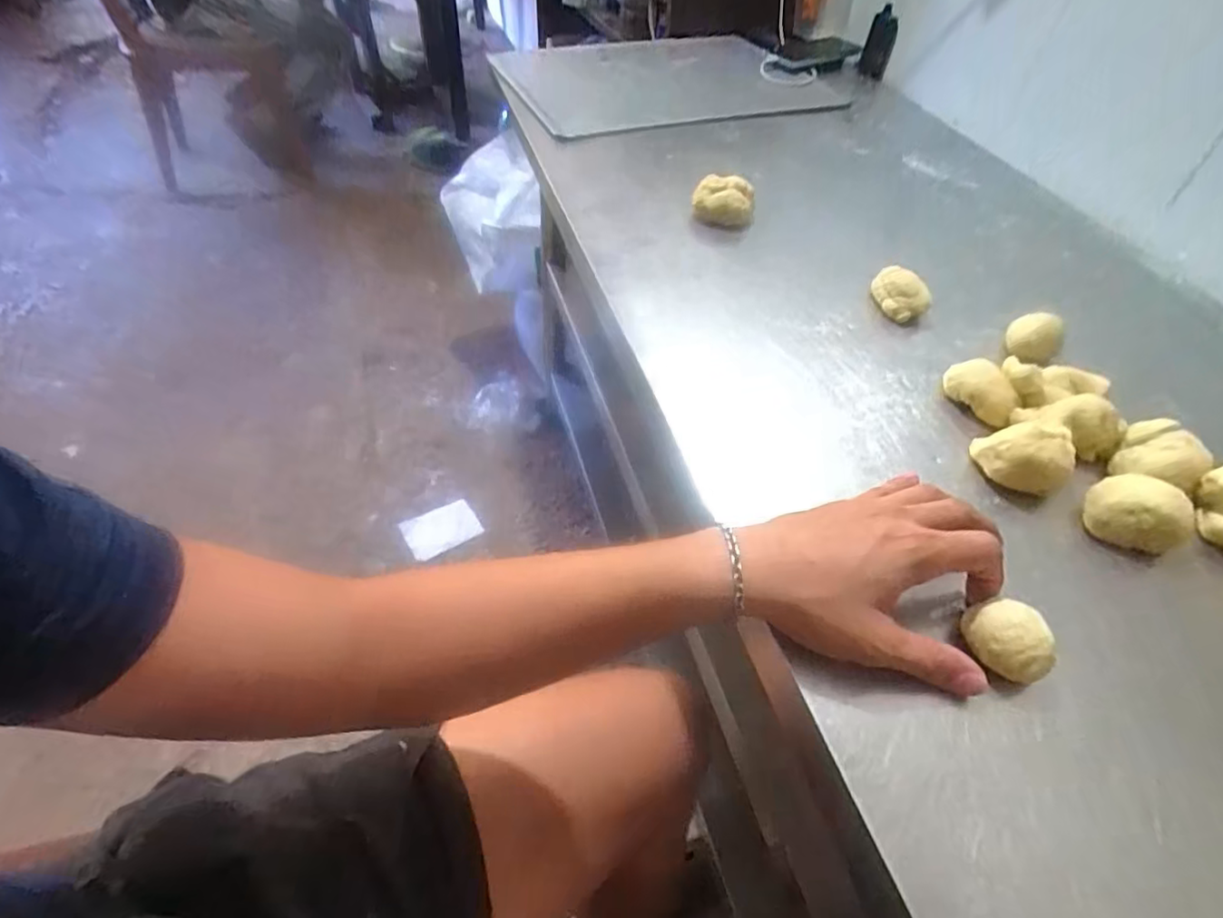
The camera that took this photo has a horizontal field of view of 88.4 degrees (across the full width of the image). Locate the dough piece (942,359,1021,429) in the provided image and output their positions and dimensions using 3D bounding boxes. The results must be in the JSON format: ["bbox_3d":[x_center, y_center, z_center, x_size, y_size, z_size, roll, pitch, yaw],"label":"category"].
[{"bbox_3d":[0.289,-0.055,0.490,0.055,0.031,0.035,36,54,23],"label":"dough piece"}]

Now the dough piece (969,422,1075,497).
[{"bbox_3d":[0.286,0.000,0.435,0.057,0.043,0.037,14,49,6],"label":"dough piece"}]

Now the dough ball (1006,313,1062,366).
[{"bbox_3d":[0.355,-0.100,0.528,0.039,0.035,0.039,3,49,-4],"label":"dough ball"}]

